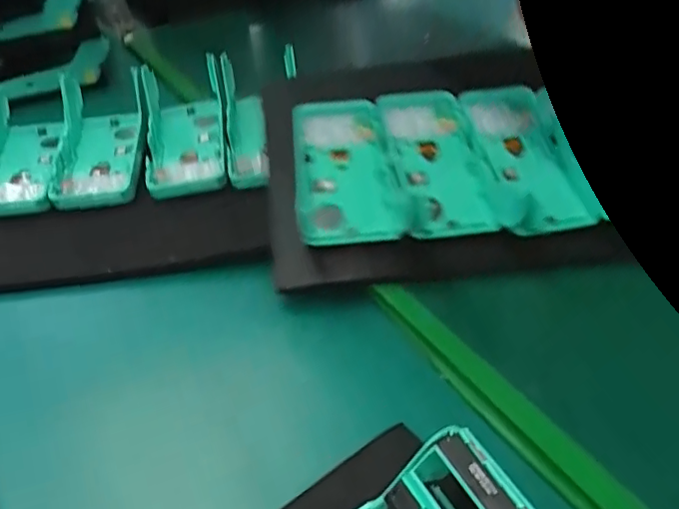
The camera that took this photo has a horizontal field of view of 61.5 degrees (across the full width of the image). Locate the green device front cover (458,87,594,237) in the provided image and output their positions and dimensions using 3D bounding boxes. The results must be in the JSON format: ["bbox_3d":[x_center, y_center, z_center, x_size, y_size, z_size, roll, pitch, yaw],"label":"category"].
[{"bbox_3d":[0.157,-0.087,0.490,0.075,0.025,0.161,-6,60,-7],"label":"green device front cover"}]

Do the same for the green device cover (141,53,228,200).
[{"bbox_3d":[-0.155,-0.128,0.568,0.082,0.056,0.164,-8,42,-10],"label":"green device cover"}]

